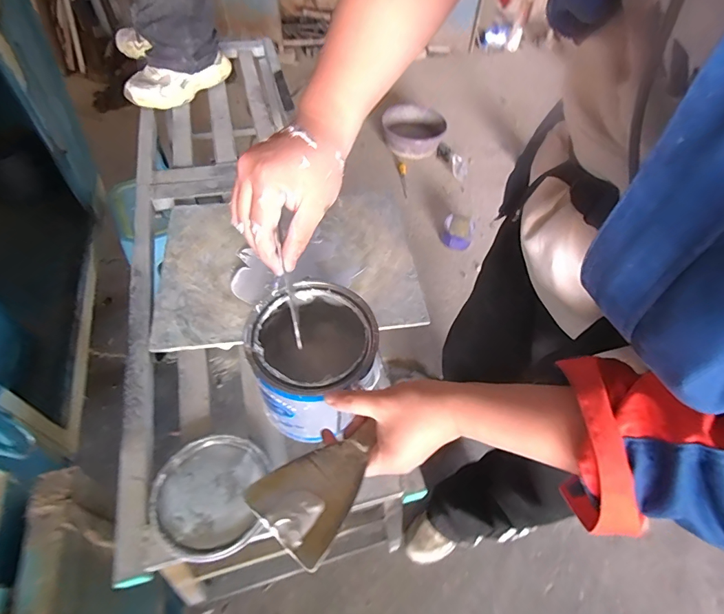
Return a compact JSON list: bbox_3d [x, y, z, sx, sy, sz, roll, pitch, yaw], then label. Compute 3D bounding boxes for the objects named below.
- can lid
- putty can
[{"bbox_3d":[-0.183,0.230,0.504,0.140,0.009,0.140,2,51,-2],"label":"can lid"},{"bbox_3d":[-0.066,0.072,0.543,0.149,0.160,0.168,-13,57,-14],"label":"putty can"}]

